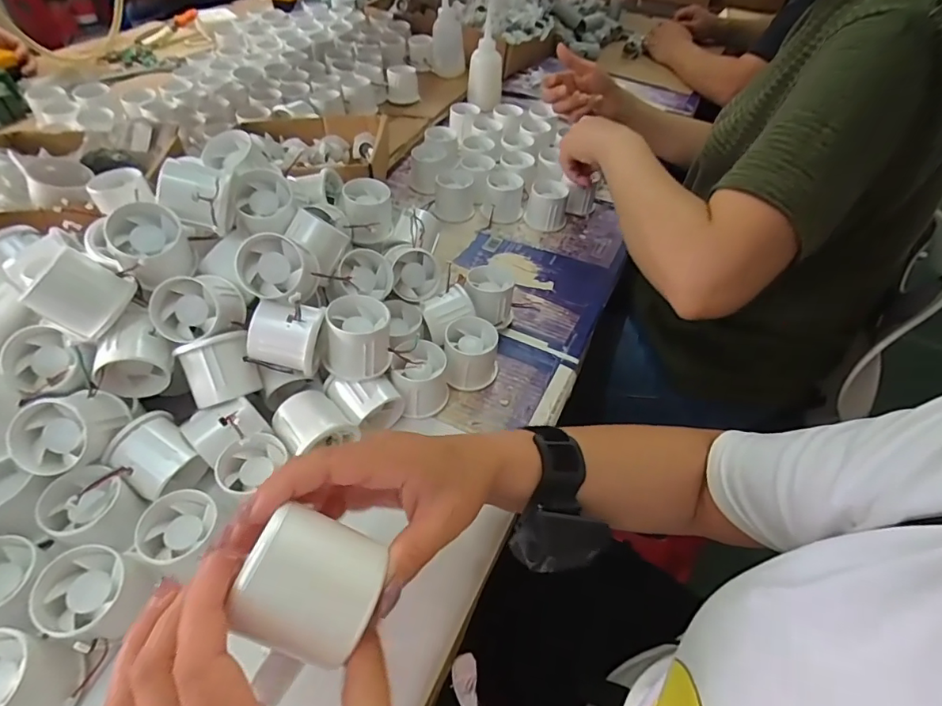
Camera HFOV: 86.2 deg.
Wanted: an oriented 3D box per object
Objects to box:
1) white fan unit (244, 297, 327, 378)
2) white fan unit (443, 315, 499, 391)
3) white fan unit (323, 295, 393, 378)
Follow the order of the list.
[{"bbox_3d":[-0.148,-0.015,0.408,0.056,0.045,0.056,5,76,-20],"label":"white fan unit"},{"bbox_3d":[0.000,0.001,0.492,0.052,0.048,0.052,-1,47,-6],"label":"white fan unit"},{"bbox_3d":[-0.096,-0.013,0.422,0.058,0.051,0.056,-7,48,-11],"label":"white fan unit"}]

